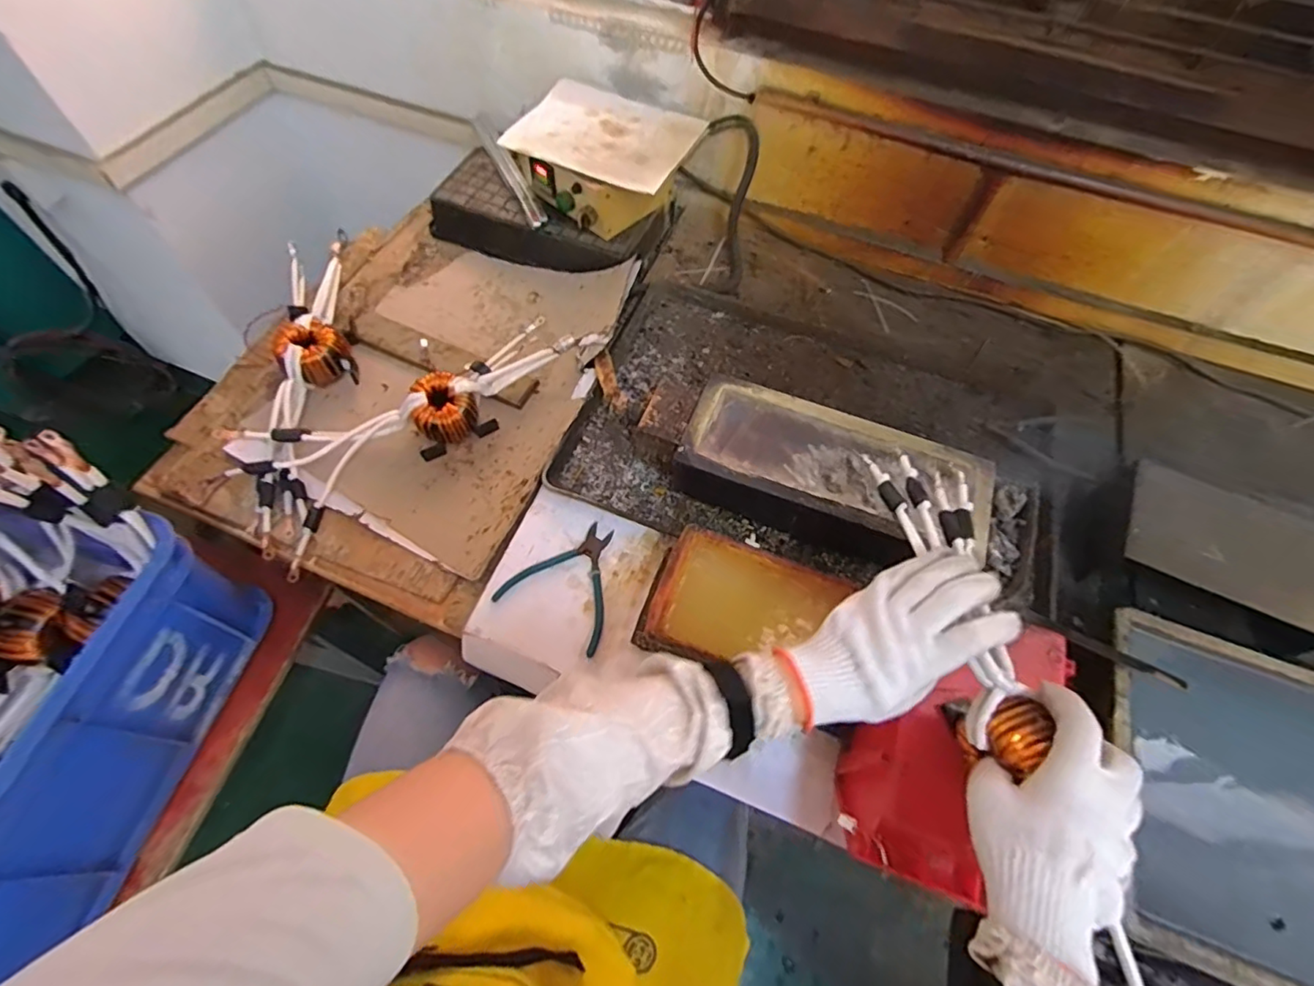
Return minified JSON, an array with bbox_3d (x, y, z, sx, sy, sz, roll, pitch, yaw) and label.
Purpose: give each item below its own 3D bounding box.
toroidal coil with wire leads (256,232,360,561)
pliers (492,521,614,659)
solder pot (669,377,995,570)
[{"bbox_3d":[-0.458,-0.161,0.759,0.088,0.066,0.494,-6,61,-6],"label":"toroidal coil with wire leads"},{"bbox_3d":[-0.093,0.093,0.635,0.126,0.011,0.133,27,63,12],"label":"pliers"},{"bbox_3d":[0.197,-0.014,0.666,0.338,0.089,0.153,20,61,8],"label":"solder pot"}]

